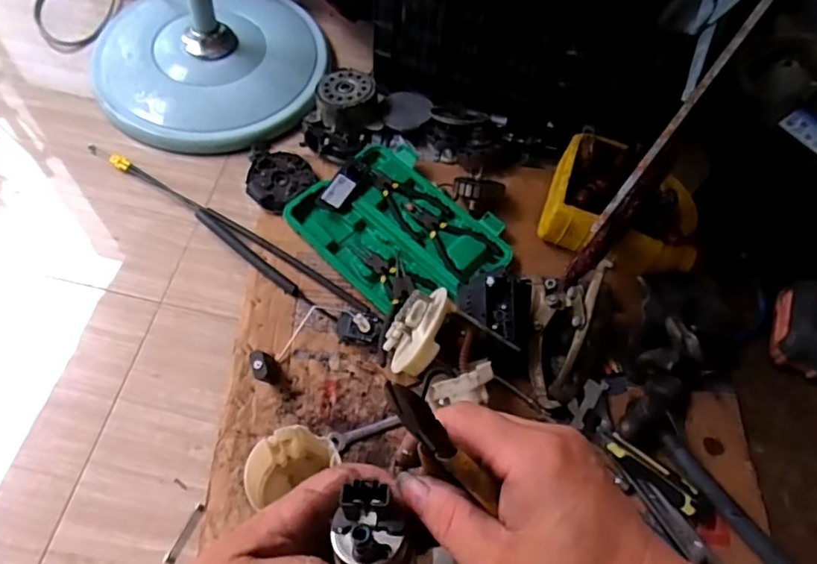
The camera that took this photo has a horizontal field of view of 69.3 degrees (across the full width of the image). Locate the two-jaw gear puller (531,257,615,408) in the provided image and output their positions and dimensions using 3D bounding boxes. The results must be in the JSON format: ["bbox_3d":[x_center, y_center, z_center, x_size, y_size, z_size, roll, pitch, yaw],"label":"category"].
[{"bbox_3d":[0.196,0.061,0.784,0.079,0.087,0.191,20,63,6],"label":"two-jaw gear puller"}]

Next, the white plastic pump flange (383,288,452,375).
[{"bbox_3d":[0.007,0.066,0.743,0.067,0.120,0.115,17,62,3],"label":"white plastic pump flange"}]

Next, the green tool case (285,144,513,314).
[{"bbox_3d":[-0.010,-0.080,0.876,0.227,0.034,0.289,-40,73,-22],"label":"green tool case"}]

